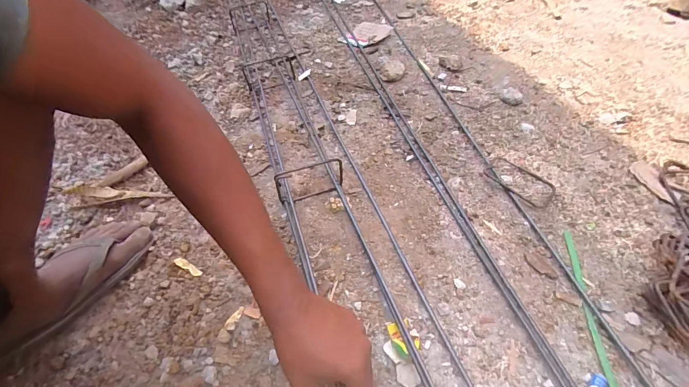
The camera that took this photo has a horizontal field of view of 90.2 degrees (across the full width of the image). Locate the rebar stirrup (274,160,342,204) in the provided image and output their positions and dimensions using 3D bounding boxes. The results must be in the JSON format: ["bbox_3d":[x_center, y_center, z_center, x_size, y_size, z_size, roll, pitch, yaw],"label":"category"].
[{"bbox_3d":[-0.057,-0.015,0.583,0.114,0.079,0.015,-13,50,-6],"label":"rebar stirrup"}]

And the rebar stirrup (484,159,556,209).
[{"bbox_3d":[0.310,-0.024,0.605,0.072,0.008,0.118,-39,57,-24],"label":"rebar stirrup"}]

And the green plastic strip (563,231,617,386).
[{"bbox_3d":[0.326,0.149,0.460,0.012,0.005,0.231,5,51,9],"label":"green plastic strip"}]

